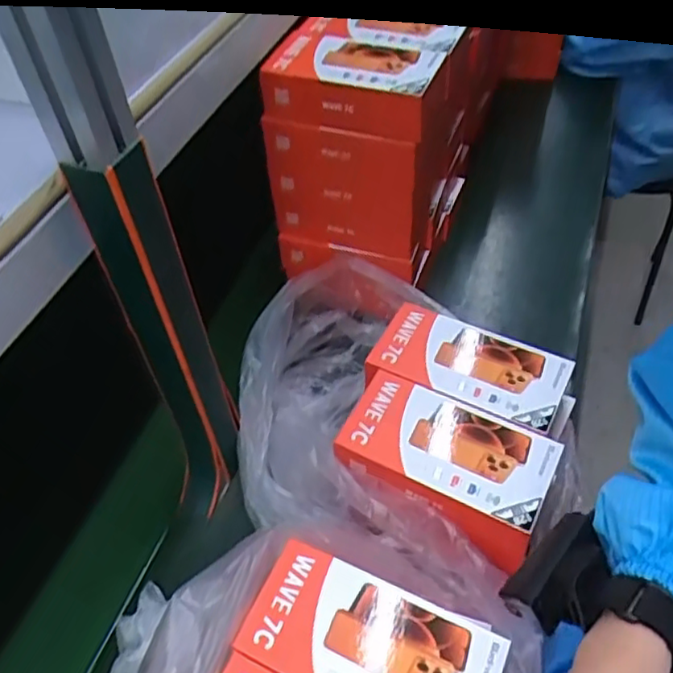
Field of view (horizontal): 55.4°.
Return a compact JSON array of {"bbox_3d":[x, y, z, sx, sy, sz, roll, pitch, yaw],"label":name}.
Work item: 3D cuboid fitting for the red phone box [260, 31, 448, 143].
[{"bbox_3d":[0.024,-0.292,0.723,0.192,0.063,0.113,17,52,18],"label":"red phone box"}]

